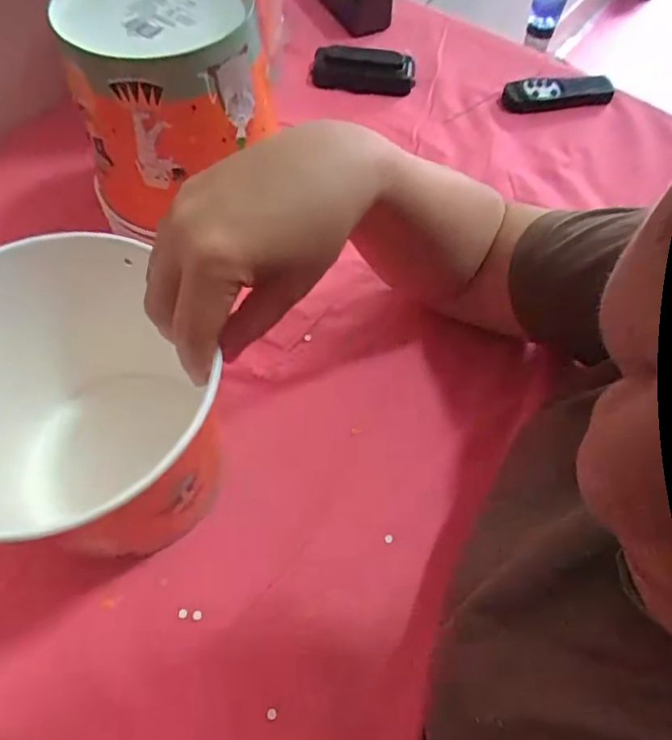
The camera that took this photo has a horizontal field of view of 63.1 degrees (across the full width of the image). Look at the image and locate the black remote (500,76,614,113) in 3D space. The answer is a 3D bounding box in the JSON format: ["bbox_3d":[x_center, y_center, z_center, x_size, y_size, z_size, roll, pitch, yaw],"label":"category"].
[{"bbox_3d":[0.228,-0.289,0.569,0.115,0.018,0.033,-3,60,-3],"label":"black remote"}]

